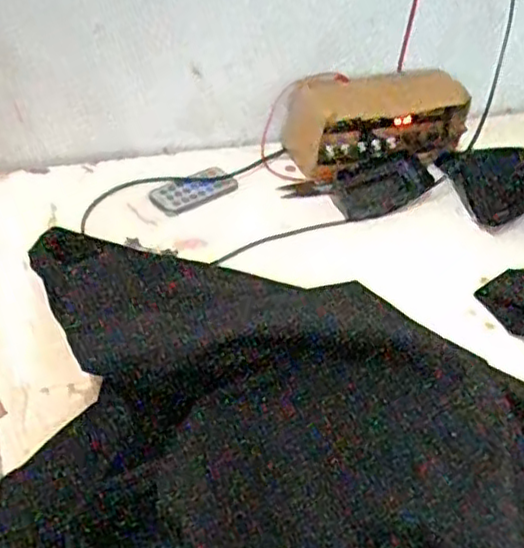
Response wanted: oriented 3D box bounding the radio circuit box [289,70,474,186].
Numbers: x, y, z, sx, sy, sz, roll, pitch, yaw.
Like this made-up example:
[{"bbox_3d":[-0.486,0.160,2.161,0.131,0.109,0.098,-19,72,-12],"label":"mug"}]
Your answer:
[{"bbox_3d":[0.121,-0.153,0.708,0.180,0.073,0.079,-9,43,-18],"label":"radio circuit box"}]

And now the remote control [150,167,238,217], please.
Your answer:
[{"bbox_3d":[-0.064,-0.079,0.651,0.082,0.007,0.038,-24,64,-28],"label":"remote control"}]

